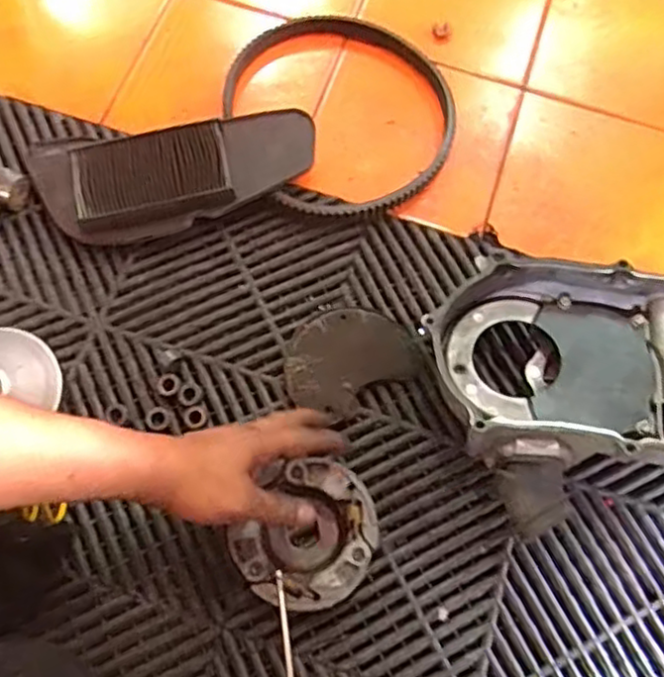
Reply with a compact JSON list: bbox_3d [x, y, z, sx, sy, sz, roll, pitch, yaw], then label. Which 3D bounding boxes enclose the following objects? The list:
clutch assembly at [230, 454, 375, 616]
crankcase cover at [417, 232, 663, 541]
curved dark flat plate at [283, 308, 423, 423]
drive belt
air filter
[{"bbox_3d":[-0.022,0.158,0.547,0.108,0.043,0.110,1,69,-2],"label":"clutch assembly"},{"bbox_3d":[0.263,0.031,0.575,0.350,0.095,0.231,-3,69,-4],"label":"crankcase cover"},{"bbox_3d":[0.013,0.018,0.605,0.115,0.019,0.087,-32,73,-14],"label":"curved dark flat plate"},{"bbox_3d":[0.018,-0.236,0.695,0.227,0.022,0.239,1,69,-2],"label":"drive belt"},{"bbox_3d":[-0.151,-0.156,0.650,0.270,0.047,0.114,-9,69,-6],"label":"air filter"}]

